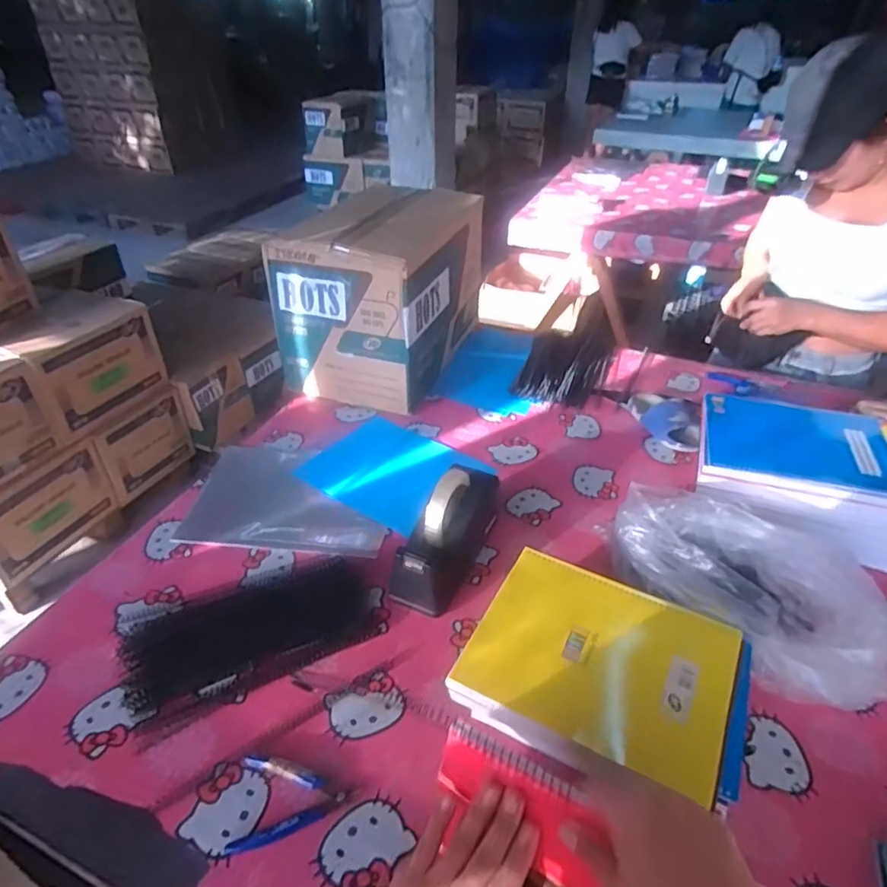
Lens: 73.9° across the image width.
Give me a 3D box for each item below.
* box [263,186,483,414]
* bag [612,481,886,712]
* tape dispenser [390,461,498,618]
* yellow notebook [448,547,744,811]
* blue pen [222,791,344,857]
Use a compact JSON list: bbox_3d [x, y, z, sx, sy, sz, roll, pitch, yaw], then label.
[{"bbox_3d":[-0.116,-0.321,1.232,0.276,0.311,0.441,12,38,16],"label":"box"},{"bbox_3d":[0.373,0.184,0.721,0.343,0.109,0.177,28,45,33],"label":"bag"},{"bbox_3d":[0.005,0.120,0.795,0.073,0.126,0.217,17,40,22],"label":"tape dispenser"},{"bbox_3d":[0.165,0.220,0.615,0.250,0.015,0.188,19,46,21],"label":"yellow notebook"},{"bbox_3d":[-0.148,0.362,0.559,0.114,0.008,0.016,-15,39,-19],"label":"blue pen"}]

